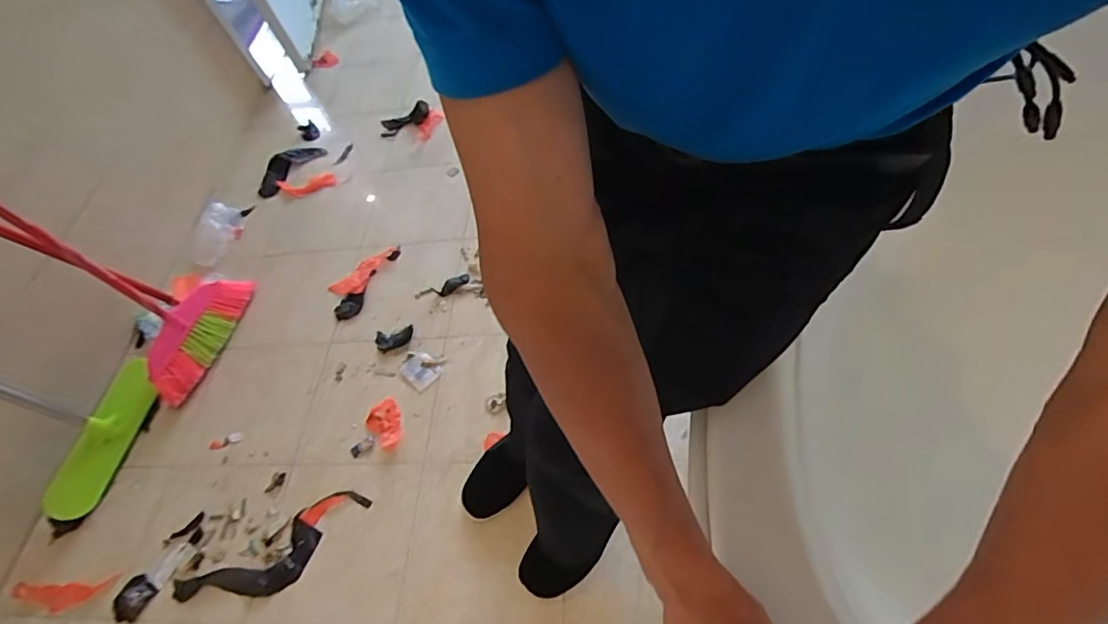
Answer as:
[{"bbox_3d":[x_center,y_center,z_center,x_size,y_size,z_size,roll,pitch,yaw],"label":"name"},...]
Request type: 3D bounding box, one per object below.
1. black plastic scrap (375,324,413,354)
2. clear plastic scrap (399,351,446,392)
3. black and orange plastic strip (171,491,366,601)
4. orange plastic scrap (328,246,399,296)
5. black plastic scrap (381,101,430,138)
[{"bbox_3d":[-0.375,0.064,1.255,0.091,0.010,0.059,-15,56,3],"label":"black plastic scrap"},{"bbox_3d":[-0.299,0.124,1.201,0.098,0.007,0.079,34,70,29],"label":"clear plastic scrap"},{"bbox_3d":[-0.523,0.462,1.014,0.358,0.018,0.117,-34,57,-10],"label":"black and orange plastic strip"},{"bbox_3d":[-0.486,-0.108,1.379,0.074,0.013,0.188,26,66,26],"label":"orange plastic scrap"},{"bbox_3d":[-0.457,-0.587,1.634,0.167,0.034,0.067,-26,58,4],"label":"black plastic scrap"}]

